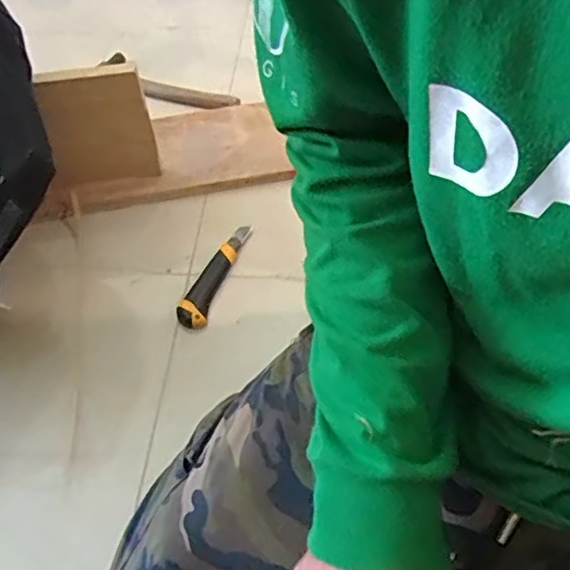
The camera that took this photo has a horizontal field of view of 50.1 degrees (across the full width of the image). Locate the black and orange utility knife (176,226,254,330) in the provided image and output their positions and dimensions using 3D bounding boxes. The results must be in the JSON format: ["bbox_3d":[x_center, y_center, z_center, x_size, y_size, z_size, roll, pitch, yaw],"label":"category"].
[{"bbox_3d":[-0.093,-0.021,0.822,0.036,0.019,0.177,16,55,14],"label":"black and orange utility knife"}]

